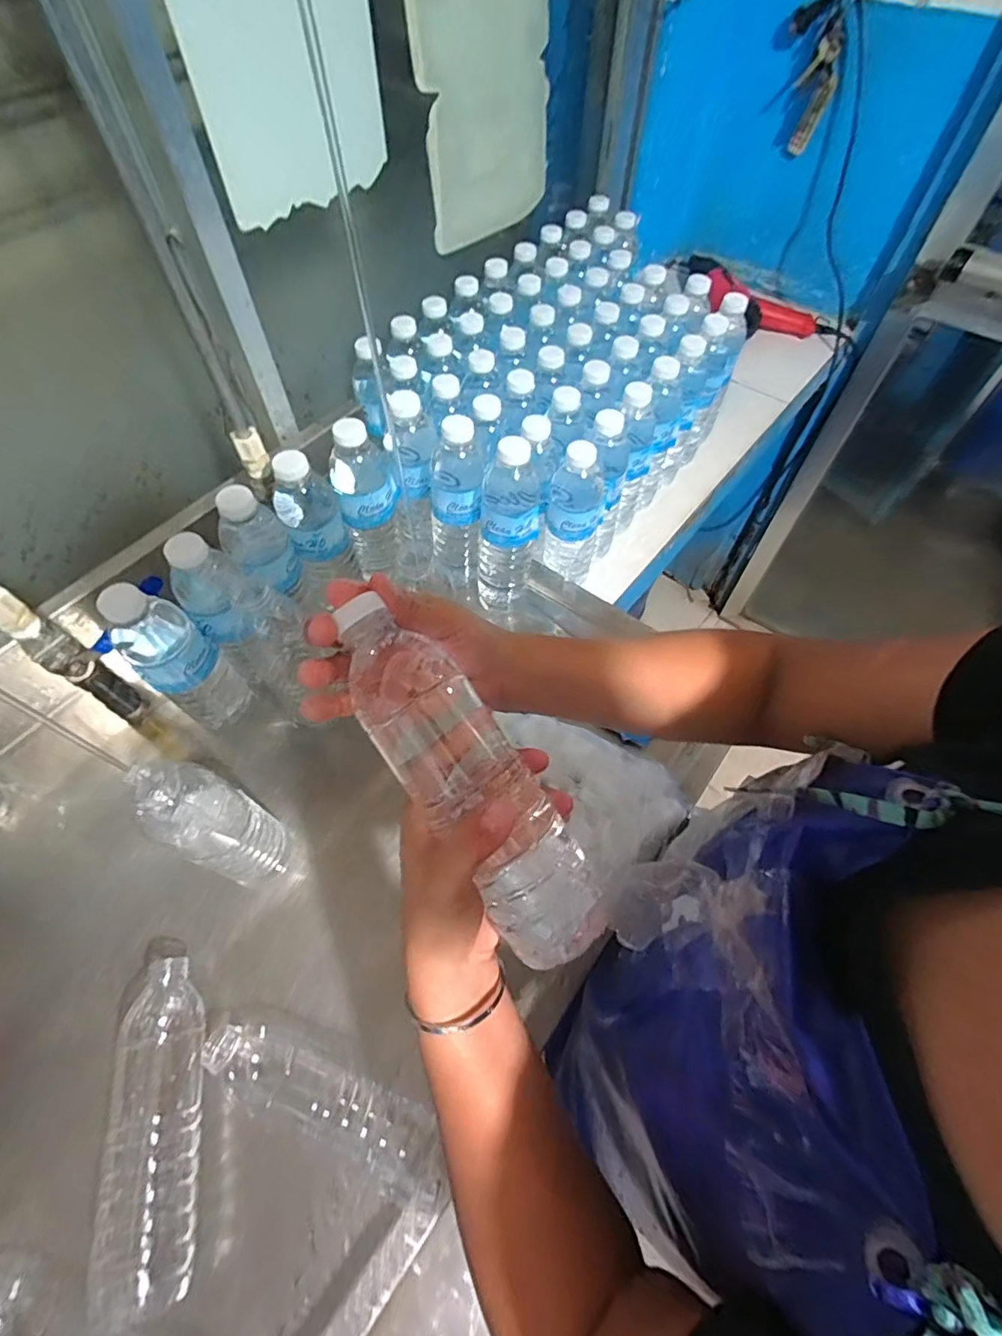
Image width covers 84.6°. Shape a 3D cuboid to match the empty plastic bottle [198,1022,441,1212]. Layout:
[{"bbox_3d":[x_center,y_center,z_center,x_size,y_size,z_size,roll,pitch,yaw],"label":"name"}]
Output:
[{"bbox_3d":[-0.136,0.328,0.420,0.201,0.051,0.047,18,61,11],"label":"empty plastic bottle"}]

